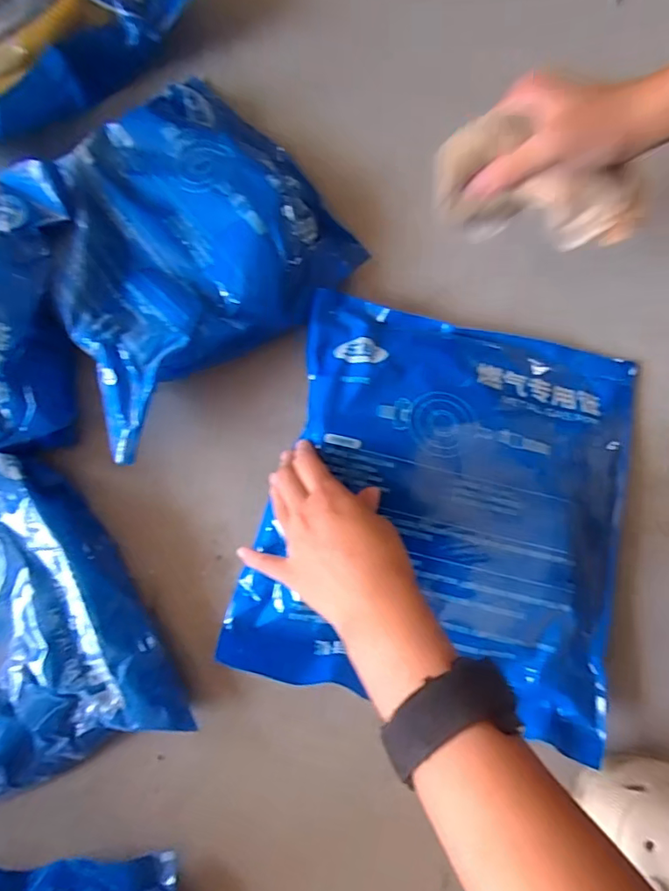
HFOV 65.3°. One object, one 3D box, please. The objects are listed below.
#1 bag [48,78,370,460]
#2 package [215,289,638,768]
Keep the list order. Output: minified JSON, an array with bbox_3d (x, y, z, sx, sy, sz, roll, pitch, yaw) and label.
[{"bbox_3d":[-0.134,-0.165,0.432,0.270,0.058,0.238,-42,82,-7],"label":"bag"},{"bbox_3d":[0.091,0.041,0.397,0.270,0.054,0.294,14,80,3],"label":"package"}]

